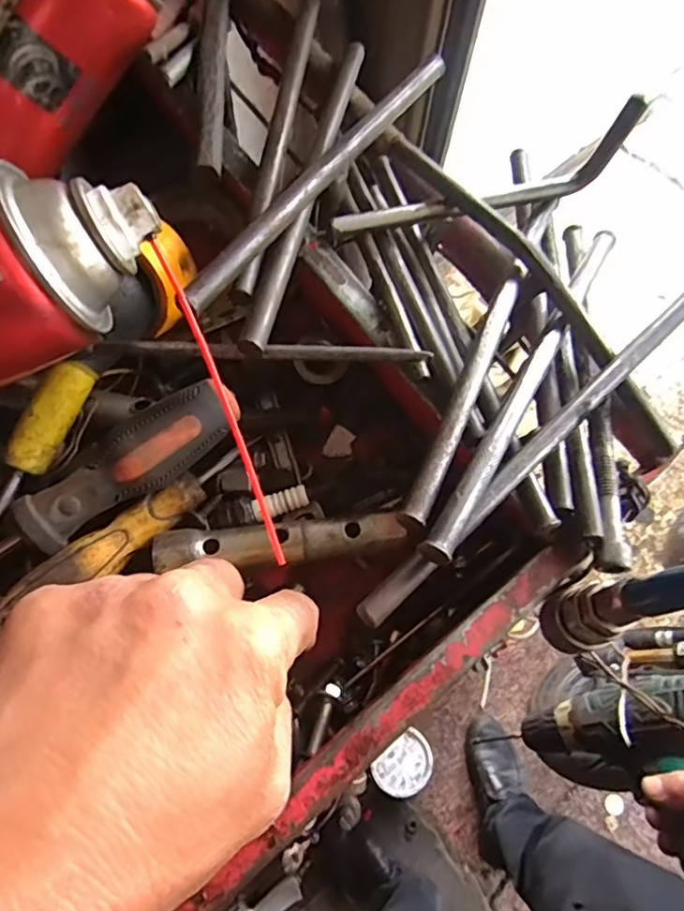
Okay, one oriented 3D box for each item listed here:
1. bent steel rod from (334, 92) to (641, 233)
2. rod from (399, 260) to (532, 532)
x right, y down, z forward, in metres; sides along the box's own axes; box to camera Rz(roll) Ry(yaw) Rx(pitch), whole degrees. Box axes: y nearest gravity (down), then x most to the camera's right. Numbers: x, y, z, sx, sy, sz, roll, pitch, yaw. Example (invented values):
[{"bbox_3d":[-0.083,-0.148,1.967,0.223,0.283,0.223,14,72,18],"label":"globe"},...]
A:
[{"bbox_3d":[0.059,-0.117,0.236,0.129,0.042,0.007,-17,73,-7],"label":"bent steel rod"},{"bbox_3d":[0.049,-0.029,0.212,0.010,0.017,0.127,24,73,6],"label":"rod"}]

